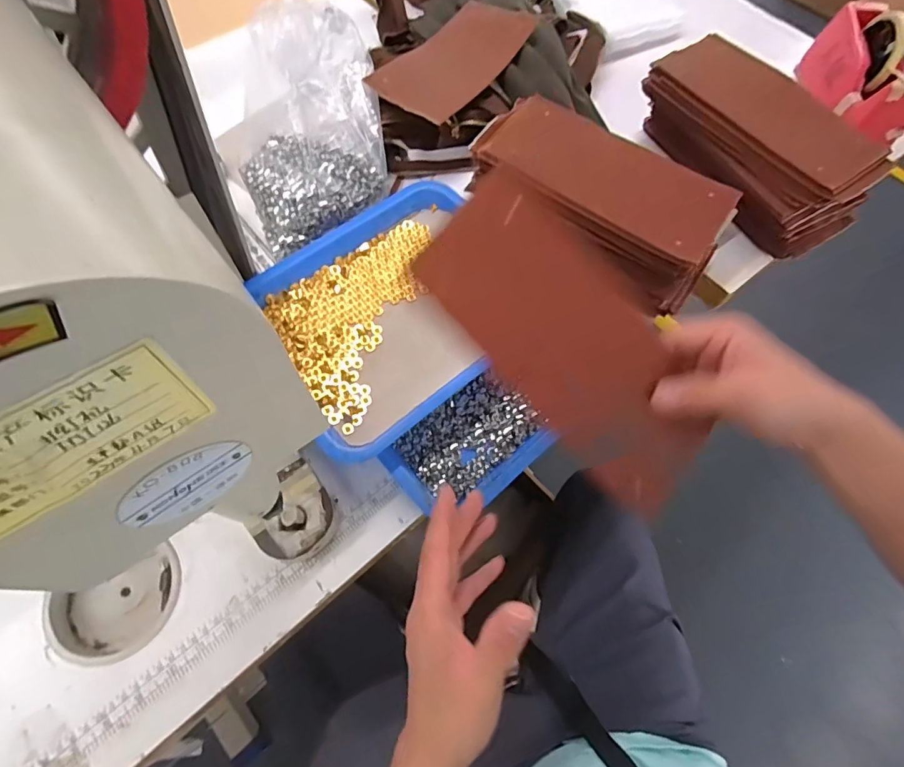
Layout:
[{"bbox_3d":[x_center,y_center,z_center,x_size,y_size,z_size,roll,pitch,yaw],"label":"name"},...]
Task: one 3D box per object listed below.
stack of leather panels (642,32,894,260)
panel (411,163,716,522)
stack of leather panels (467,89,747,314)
[{"bbox_3d":[0.361,-0.290,0.574,0.120,0.099,0.281,-29,71,-16],"label":"stack of leather panels"},{"bbox_3d":[0.092,-0.026,0.332,0.107,0.017,0.247,-43,100,-1],"label":"panel"},{"bbox_3d":[0.161,-0.204,0.537,0.281,0.087,0.134,38,68,13],"label":"stack of leather panels"}]

